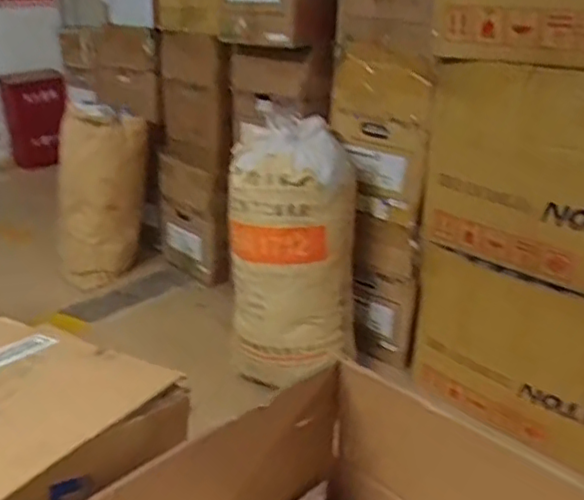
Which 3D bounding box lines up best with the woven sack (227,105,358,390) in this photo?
[{"bbox_3d":[0.009,-0.010,1.848,0.364,0.693,0.452,2,24,5],"label":"woven sack"}]

